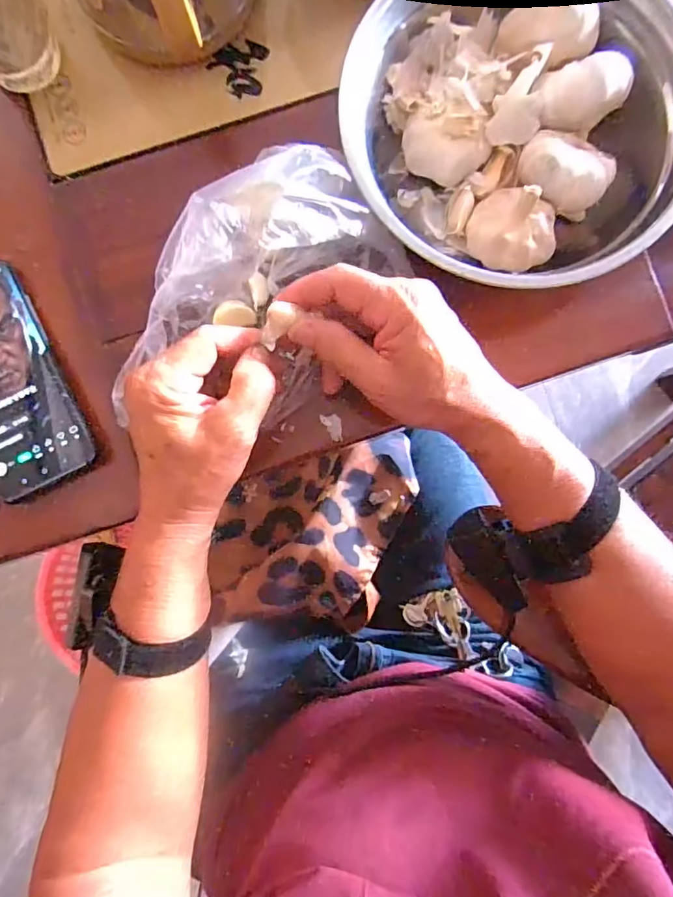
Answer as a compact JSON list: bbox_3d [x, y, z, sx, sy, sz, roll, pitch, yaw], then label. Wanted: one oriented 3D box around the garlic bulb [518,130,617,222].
[{"bbox_3d":[0.154,-0.188,0.349,0.060,0.038,0.048,38,88,2],"label":"garlic bulb"}]

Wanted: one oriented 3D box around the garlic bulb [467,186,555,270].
[{"bbox_3d":[0.120,-0.147,0.341,0.058,0.040,0.049,29,87,2],"label":"garlic bulb"}]

